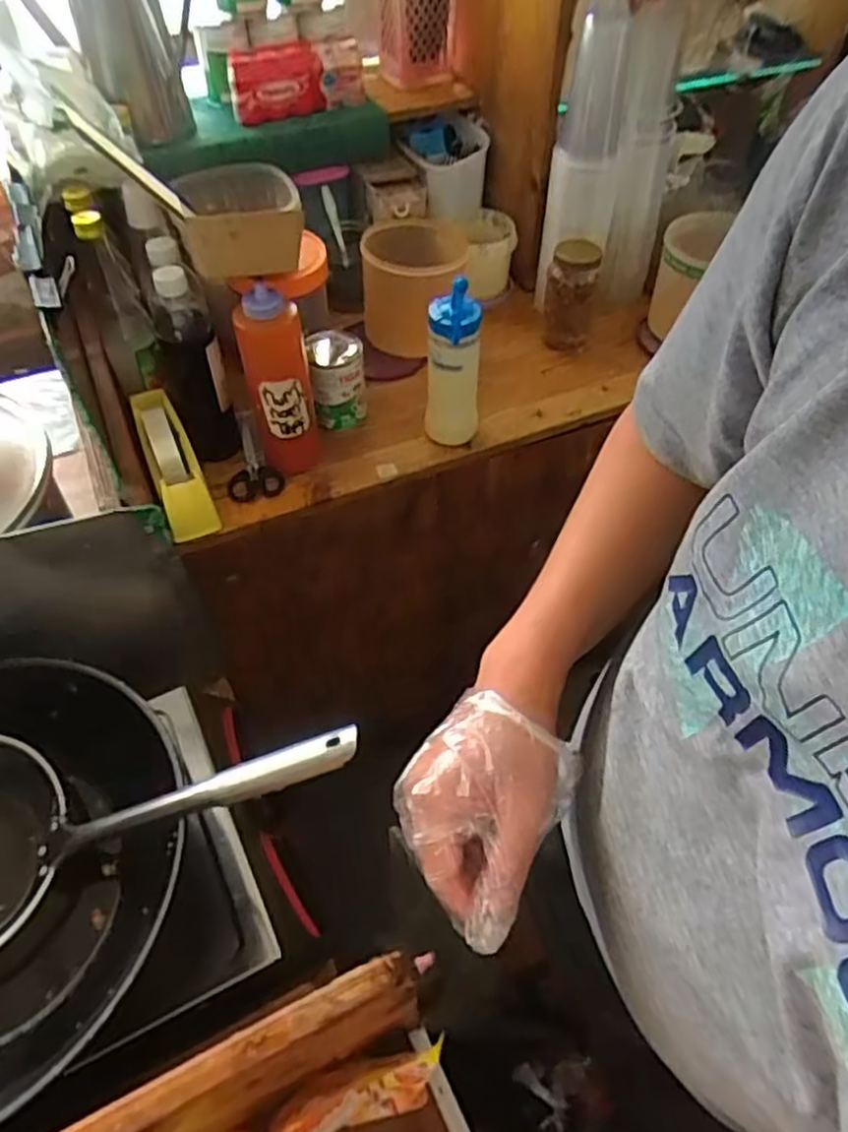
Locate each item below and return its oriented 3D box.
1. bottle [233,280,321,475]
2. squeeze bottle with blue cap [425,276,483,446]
[{"bbox_3d":[-0.164,-0.204,0.838,0.069,0.225,0.054,-14,54,-11],"label":"bottle"},{"bbox_3d":[0.036,-0.227,0.867,0.060,0.203,0.058,5,53,4],"label":"squeeze bottle with blue cap"}]

